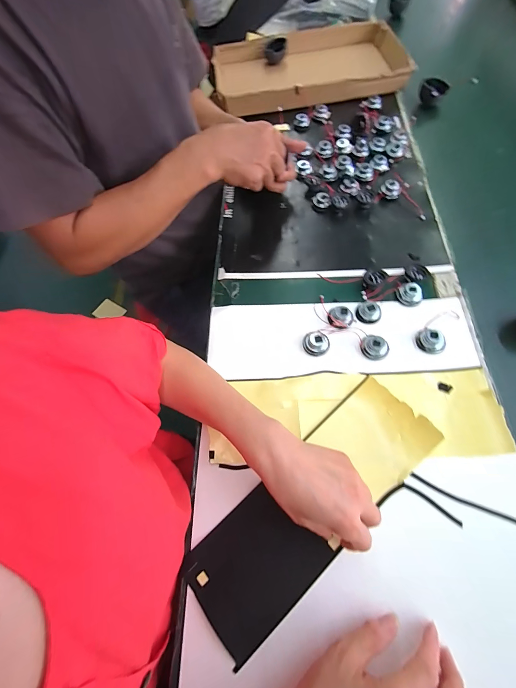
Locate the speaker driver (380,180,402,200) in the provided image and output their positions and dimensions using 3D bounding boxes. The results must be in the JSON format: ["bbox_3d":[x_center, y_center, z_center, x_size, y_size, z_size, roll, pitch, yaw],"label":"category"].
[{"bbox_3d":[0.242,-0.281,0.527,0.034,0.023,0.027,19,67,11],"label":"speaker driver"}]

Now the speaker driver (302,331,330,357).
[{"bbox_3d":[0.083,-0.002,0.407,0.037,0.016,0.034,-1,65,3],"label":"speaker driver"}]

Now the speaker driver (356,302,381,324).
[{"bbox_3d":[0.163,-0.047,0.421,0.032,0.020,0.029,7,65,7],"label":"speaker driver"}]

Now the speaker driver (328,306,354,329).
[{"bbox_3d":[0.120,-0.038,0.420,0.032,0.014,0.031,-1,65,3],"label":"speaker driver"}]

